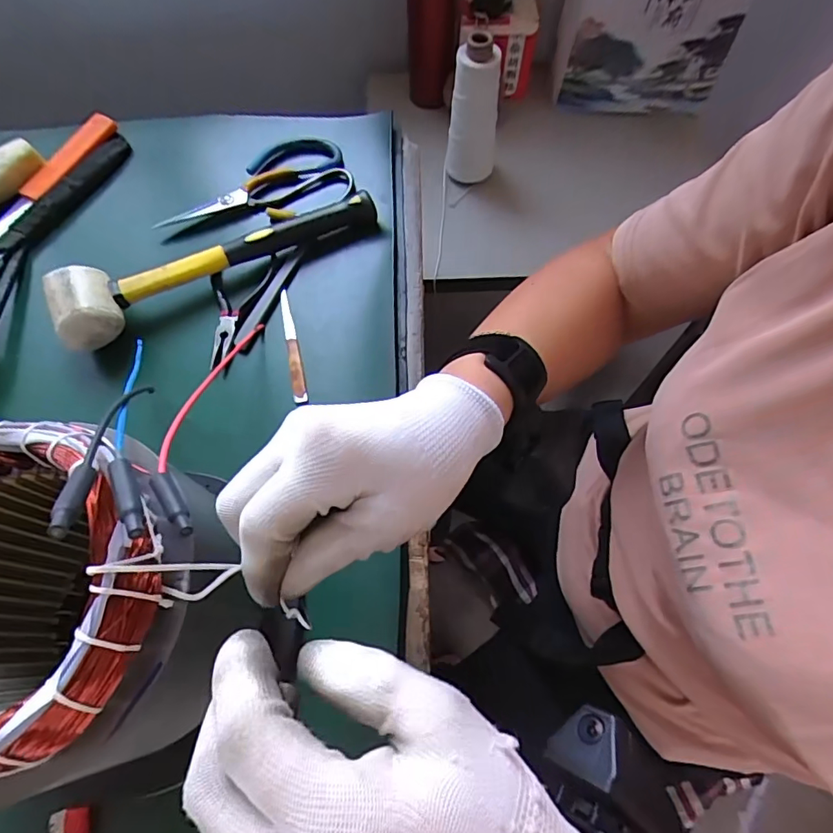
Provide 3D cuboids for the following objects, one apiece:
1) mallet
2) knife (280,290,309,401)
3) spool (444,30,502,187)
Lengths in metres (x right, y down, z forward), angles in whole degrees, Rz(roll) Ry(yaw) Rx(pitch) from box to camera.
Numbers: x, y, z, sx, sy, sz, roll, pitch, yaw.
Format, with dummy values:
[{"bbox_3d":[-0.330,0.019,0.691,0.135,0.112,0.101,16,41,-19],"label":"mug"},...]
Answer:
[{"bbox_3d":[-0.170,-0.142,0.446,0.277,0.051,0.056,-30,69,-11],"label":"mallet"},{"bbox_3d":[-0.105,-0.061,0.431,0.011,0.010,0.114,-13,66,-4],"label":"knife"},{"bbox_3d":[0.073,-0.378,0.649,0.063,0.167,0.053,7,66,5],"label":"spool"}]

